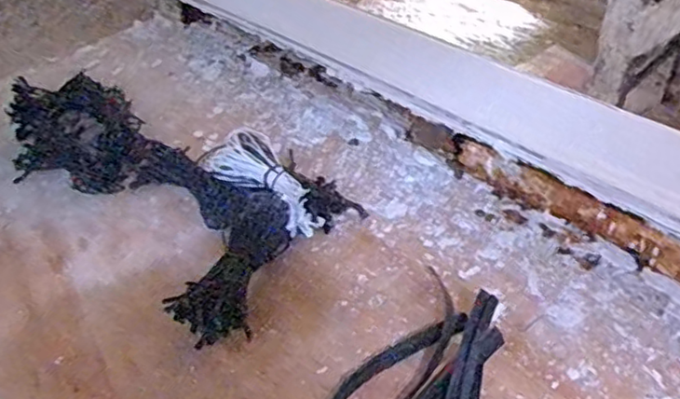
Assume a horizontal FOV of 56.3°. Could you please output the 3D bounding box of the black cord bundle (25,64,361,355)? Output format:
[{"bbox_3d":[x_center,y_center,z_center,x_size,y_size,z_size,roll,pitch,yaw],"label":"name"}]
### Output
[{"bbox_3d":[-0.188,-0.030,0.638,0.406,0.048,0.196,29,53,30],"label":"black cord bundle"}]

